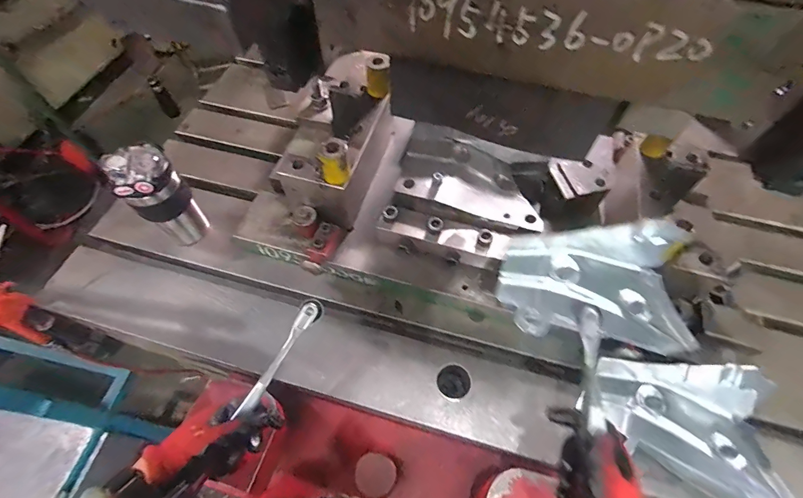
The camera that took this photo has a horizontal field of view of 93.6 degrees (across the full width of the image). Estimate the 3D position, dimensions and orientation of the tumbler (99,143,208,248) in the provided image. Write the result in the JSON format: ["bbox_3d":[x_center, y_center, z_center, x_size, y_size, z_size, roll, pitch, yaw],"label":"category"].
[{"bbox_3d":[-0.380,-0.077,0.604,0.078,0.190,0.071,1,59,-1],"label":"tumbler"}]

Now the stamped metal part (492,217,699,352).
[{"bbox_3d":[0.230,0.041,0.441,0.206,0.075,0.129,4,59,1],"label":"stamped metal part"}]

